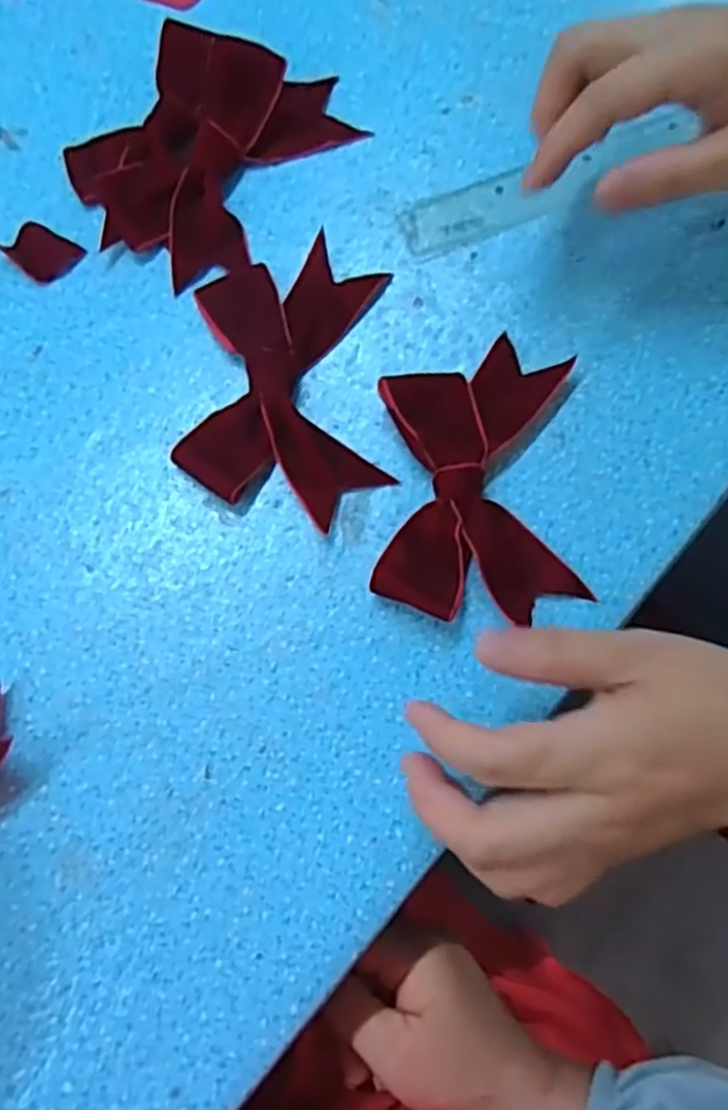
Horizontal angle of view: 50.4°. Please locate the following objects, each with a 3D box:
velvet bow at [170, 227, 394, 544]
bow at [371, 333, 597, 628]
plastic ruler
[{"bbox_3d":[-0.039,-0.083,0.368,0.094,0.014,0.137,-4,74,1],"label":"velvet bow"},{"bbox_3d":[0.050,-0.035,0.349,0.090,0.017,0.126,-4,74,1],"label":"bow"},{"bbox_3d":[0.094,-0.192,0.400,0.156,0.007,0.034,-21,75,-4],"label":"plastic ruler"}]

